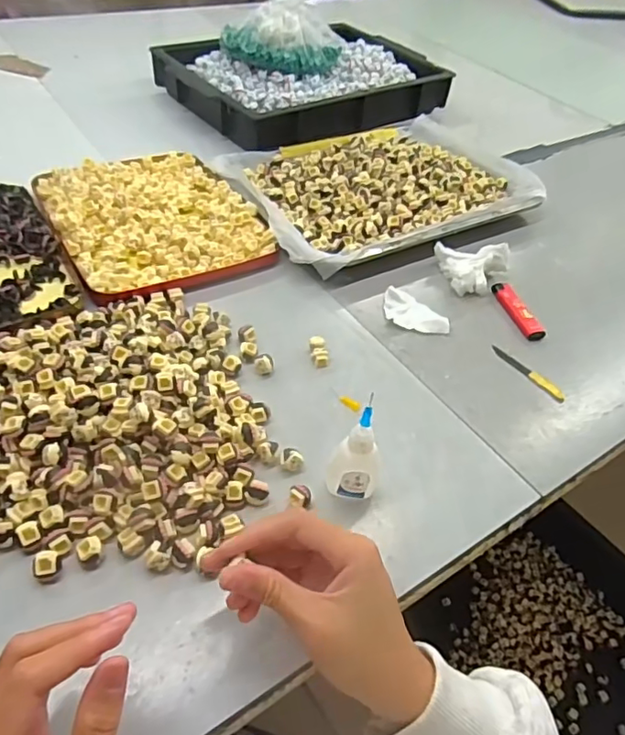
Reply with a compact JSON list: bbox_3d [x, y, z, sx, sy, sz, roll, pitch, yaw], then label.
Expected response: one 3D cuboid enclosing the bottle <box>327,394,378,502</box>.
[{"bbox_3d":[0.031,0.056,0.384,0.034,0.089,0.021,11,45,4],"label":"bottle"}]

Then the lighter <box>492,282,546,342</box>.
[{"bbox_3d":[0.208,-0.059,0.575,0.016,0.015,0.079,-9,47,-15],"label":"lighter"}]

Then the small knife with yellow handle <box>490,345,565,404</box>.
[{"bbox_3d":[0.197,0.004,0.521,0.014,0.004,0.079,-28,54,-31],"label":"small knife with yellow handle"}]

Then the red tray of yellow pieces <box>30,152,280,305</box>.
[{"bbox_3d":[-0.172,-0.165,0.613,0.199,0.023,0.241,-21,52,-25],"label":"red tray of yellow pieces"}]

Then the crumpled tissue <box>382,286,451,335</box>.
[{"bbox_3d":[0.096,-0.053,0.556,0.039,0.008,0.074,-29,55,-30],"label":"crumpled tissue"}]

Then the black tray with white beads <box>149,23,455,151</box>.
[{"bbox_3d":[0.000,-0.444,0.877,0.405,0.050,0.265,-24,53,-27],"label":"black tray with white beads"}]

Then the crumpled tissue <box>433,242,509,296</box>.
[{"bbox_3d":[0.173,-0.111,0.606,0.069,0.034,0.065,-8,47,-14],"label":"crumpled tissue"}]

